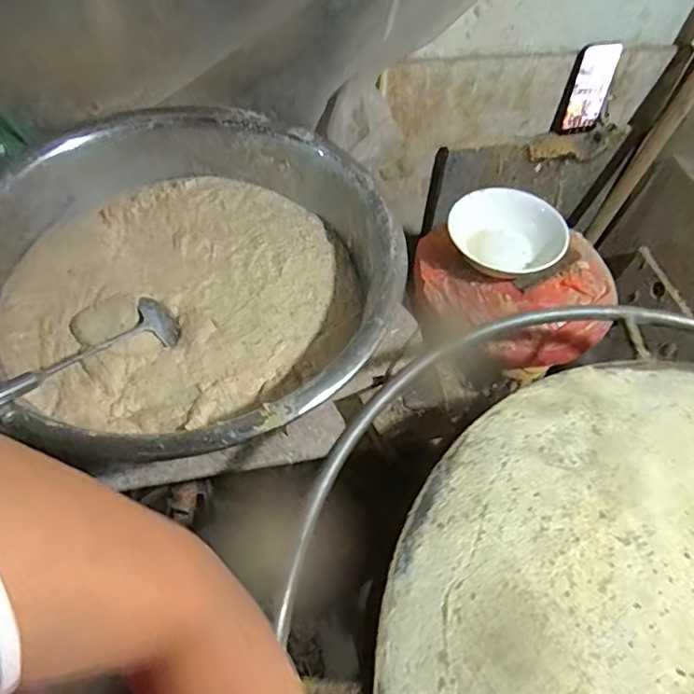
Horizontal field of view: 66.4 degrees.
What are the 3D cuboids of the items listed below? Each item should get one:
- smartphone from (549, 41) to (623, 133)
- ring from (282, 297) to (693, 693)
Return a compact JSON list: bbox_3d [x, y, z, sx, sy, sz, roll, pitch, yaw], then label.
[{"bbox_3d":[0.444,-0.475,0.986,0.086,0.158,0.013,-5,49,-2],"label":"smartphone"},{"bbox_3d":[0.367,0.296,0.446,0.780,0.053,0.814,-4,57,-7],"label":"ring"}]

